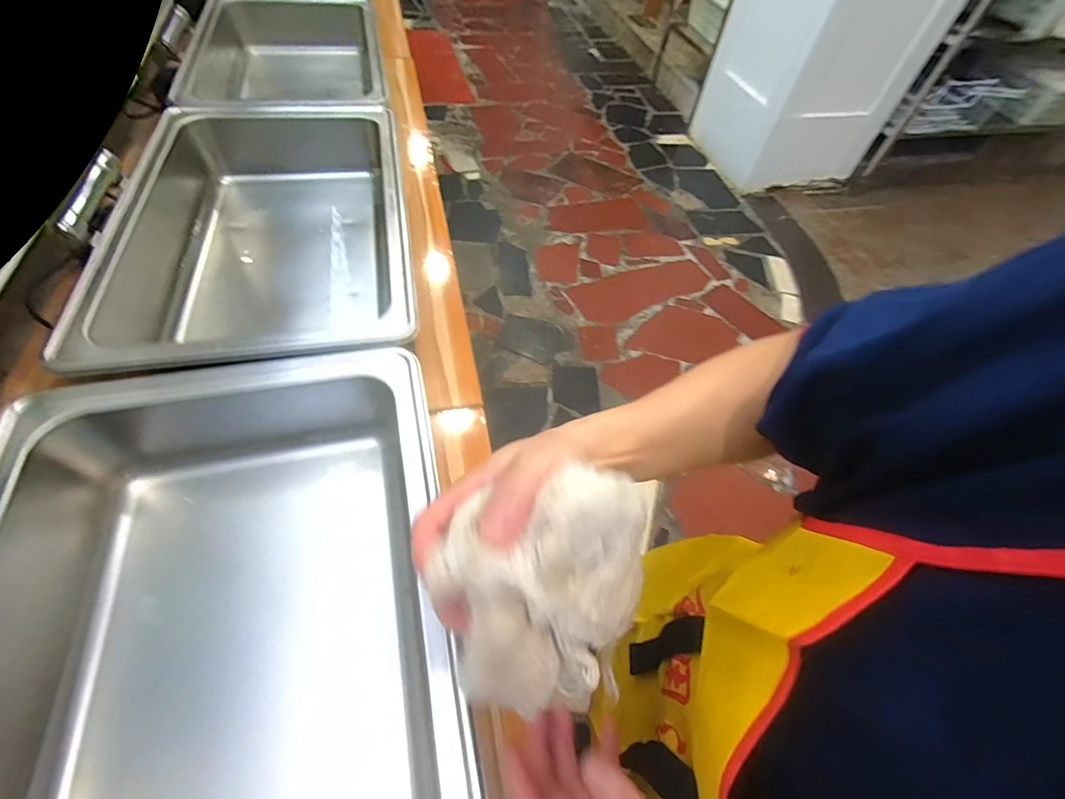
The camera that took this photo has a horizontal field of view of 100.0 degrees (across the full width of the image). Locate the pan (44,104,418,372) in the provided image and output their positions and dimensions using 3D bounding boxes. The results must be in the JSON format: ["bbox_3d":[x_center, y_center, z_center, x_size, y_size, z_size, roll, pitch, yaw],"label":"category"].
[{"bbox_3d":[-0.371,-0.238,0.645,0.359,0.151,0.556,-9,57,-11],"label":"pan"}]

